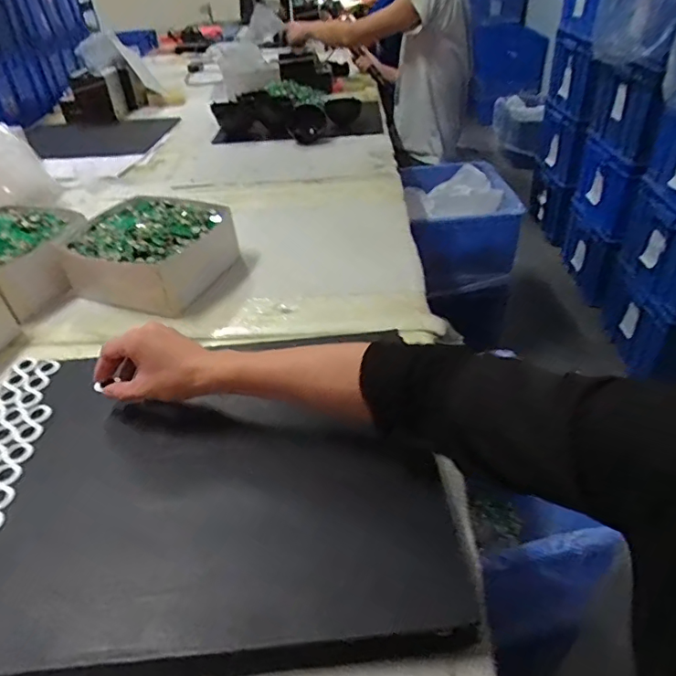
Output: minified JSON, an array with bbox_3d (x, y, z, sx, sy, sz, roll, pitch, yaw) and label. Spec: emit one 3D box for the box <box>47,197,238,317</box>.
[{"bbox_3d":[-0.306,-0.150,0.854,0.239,0.093,0.224,8,40,15],"label":"box"}]

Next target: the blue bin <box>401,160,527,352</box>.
[{"bbox_3d":[0.371,-0.325,1.670,0.339,0.337,0.474,-3,38,2],"label":"blue bin"}]

